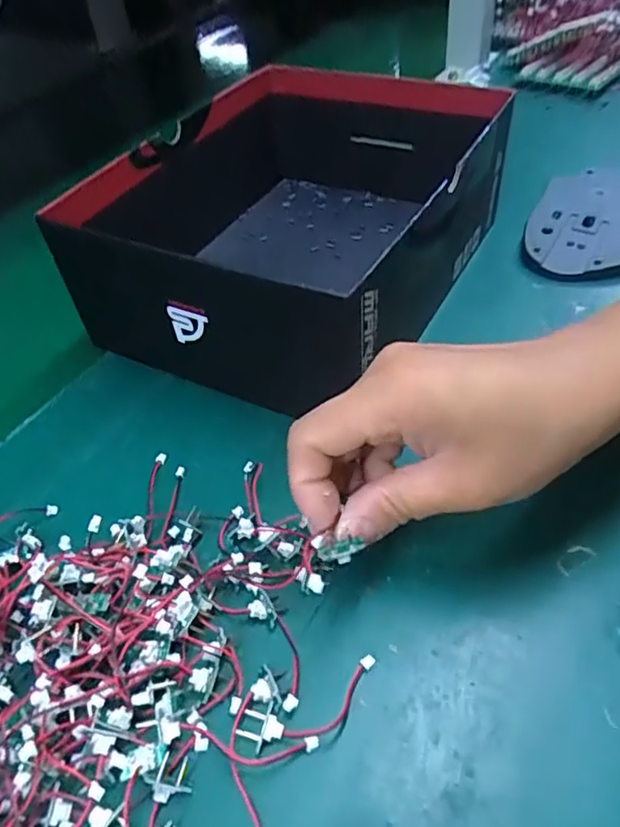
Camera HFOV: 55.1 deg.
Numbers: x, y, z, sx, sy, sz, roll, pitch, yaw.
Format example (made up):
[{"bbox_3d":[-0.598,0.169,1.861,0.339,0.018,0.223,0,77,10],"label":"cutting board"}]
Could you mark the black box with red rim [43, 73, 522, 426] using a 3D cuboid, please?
[{"bbox_3d":[-0.011,-0.125,0.373,0.209,0.088,0.239,17,51,21],"label":"black box with red rim"}]

